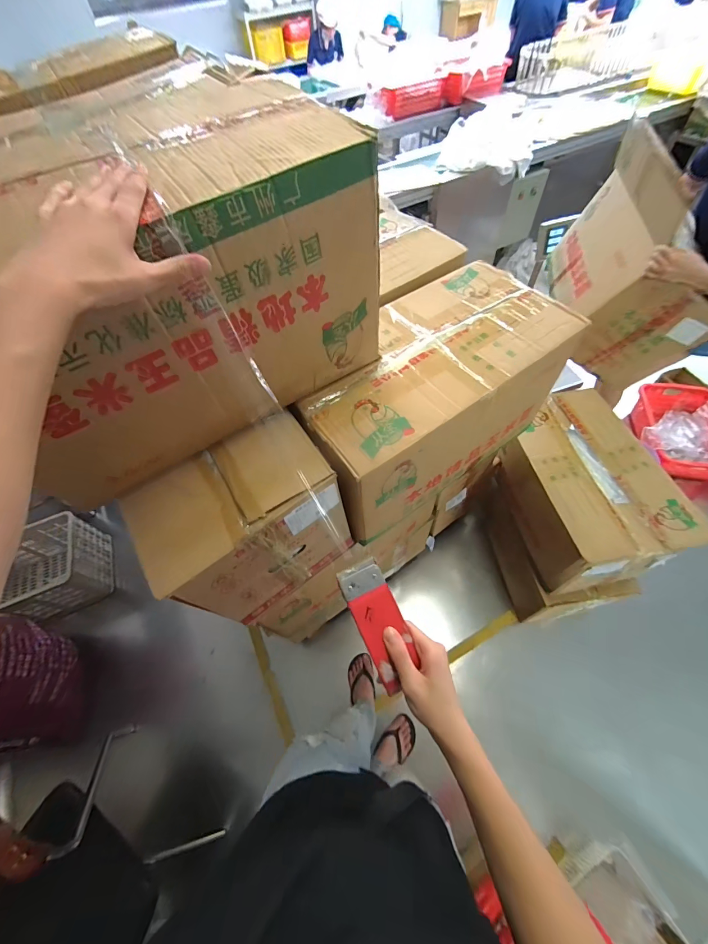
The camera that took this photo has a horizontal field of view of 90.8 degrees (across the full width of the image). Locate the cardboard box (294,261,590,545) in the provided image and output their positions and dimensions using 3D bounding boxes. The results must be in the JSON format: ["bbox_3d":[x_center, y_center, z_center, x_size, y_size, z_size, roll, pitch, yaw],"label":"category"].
[{"bbox_3d":[0.164,-0.177,0.796,0.615,0.270,0.343,-37,62,-17],"label":"cardboard box"}]

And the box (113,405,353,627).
[{"bbox_3d":[-0.181,0.106,0.671,0.302,0.303,0.195,-35,62,-16],"label":"box"}]

